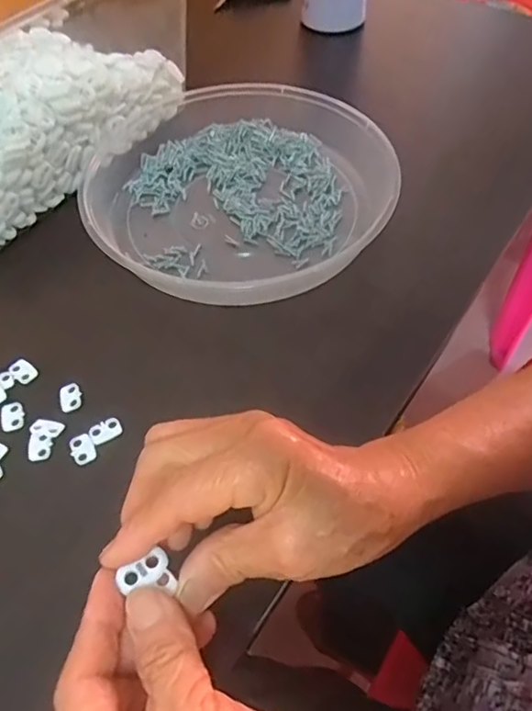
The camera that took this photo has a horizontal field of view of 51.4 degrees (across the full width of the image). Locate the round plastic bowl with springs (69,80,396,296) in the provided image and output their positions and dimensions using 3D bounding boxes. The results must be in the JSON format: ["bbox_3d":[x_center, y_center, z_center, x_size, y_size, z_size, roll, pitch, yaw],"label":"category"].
[{"bbox_3d":[-0.020,-0.135,0.435,0.231,0.043,0.224,-1,55,1],"label":"round plastic bowl with springs"}]

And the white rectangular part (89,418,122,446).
[{"bbox_3d":[-0.096,0.045,0.332,0.018,0.004,0.013,-29,59,-18],"label":"white rectangular part"}]

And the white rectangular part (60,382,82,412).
[{"bbox_3d":[-0.122,0.026,0.345,0.013,0.005,0.019,-11,55,-6],"label":"white rectangular part"}]

